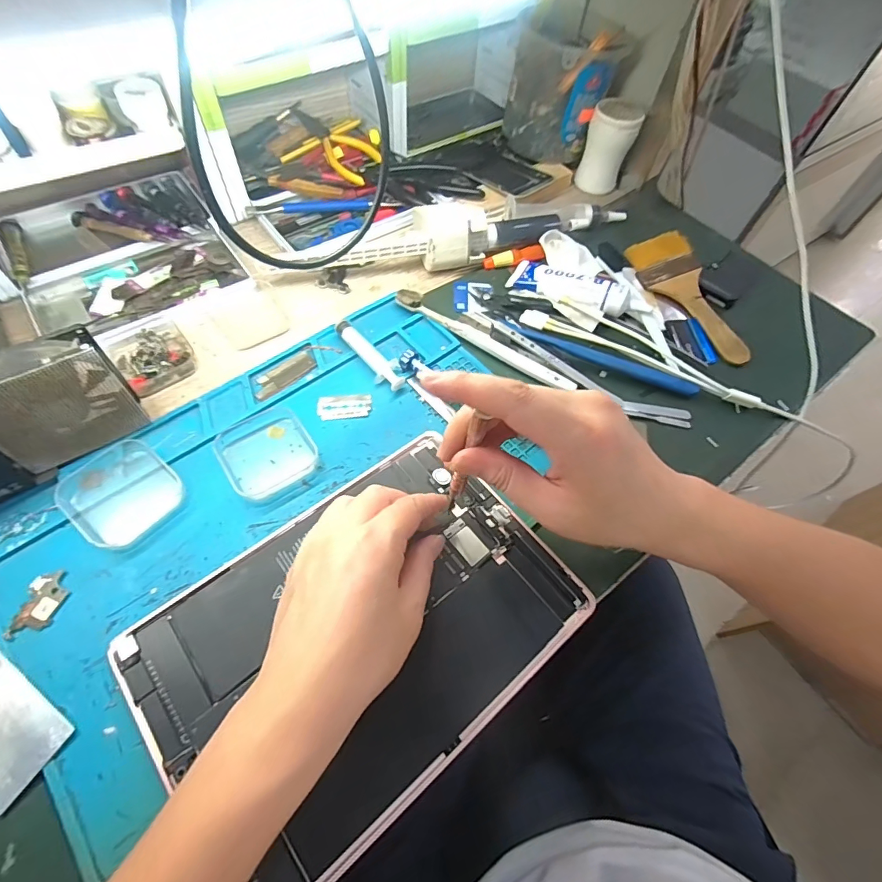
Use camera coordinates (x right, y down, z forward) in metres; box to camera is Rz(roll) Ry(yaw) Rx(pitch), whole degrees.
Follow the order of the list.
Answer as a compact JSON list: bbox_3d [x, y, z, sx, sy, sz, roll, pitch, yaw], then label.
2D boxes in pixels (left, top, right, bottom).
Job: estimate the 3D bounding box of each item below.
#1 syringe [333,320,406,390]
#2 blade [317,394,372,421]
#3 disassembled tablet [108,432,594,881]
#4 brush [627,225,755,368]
[{"bbox_3d":[-0.058,-0.074,0.387,0.025,0.013,0.079,-32,67,-20],"label":"syringe"},{"bbox_3d":[-0.078,-0.028,0.367,0.042,0.004,0.022,-5,61,-7],"label":"blade"},{"bbox_3d":[-0.046,0.114,0.284,0.247,0.009,0.175,-36,69,-21],"label":"disassembled tablet"},{"bbox_3d":[0.250,-0.146,0.453,0.061,0.016,0.166,-14,62,-12],"label":"brush"}]

